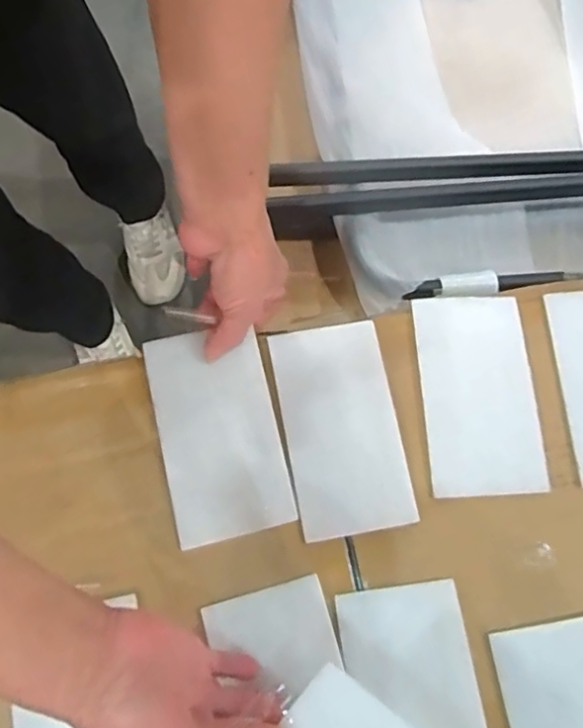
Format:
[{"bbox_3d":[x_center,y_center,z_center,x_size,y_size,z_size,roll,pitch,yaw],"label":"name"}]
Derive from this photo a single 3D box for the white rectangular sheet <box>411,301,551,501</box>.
[{"bbox_3d":[0.132,0.020,0.428,0.078,0.009,0.140,-3,74,-3],"label":"white rectangular sheet"}]

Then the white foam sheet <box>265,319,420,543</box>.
[{"bbox_3d":[0.034,0.043,0.420,0.080,0.008,0.142,-10,74,-5],"label":"white foam sheet"}]

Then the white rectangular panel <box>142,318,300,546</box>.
[{"bbox_3d":[-0.051,0.046,0.415,0.080,0.012,0.140,-13,74,-6],"label":"white rectangular panel"}]

